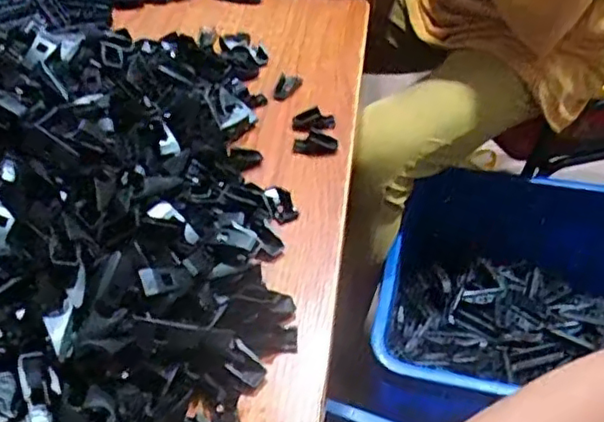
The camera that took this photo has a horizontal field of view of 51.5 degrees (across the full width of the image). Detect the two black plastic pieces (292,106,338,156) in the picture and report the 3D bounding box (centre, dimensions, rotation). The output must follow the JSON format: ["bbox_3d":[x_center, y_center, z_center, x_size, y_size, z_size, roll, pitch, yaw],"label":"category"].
[{"bbox_3d":[0.012,-0.078,0.596,0.040,0.009,0.069,-1,41,-1],"label":"two black plastic pieces"}]

